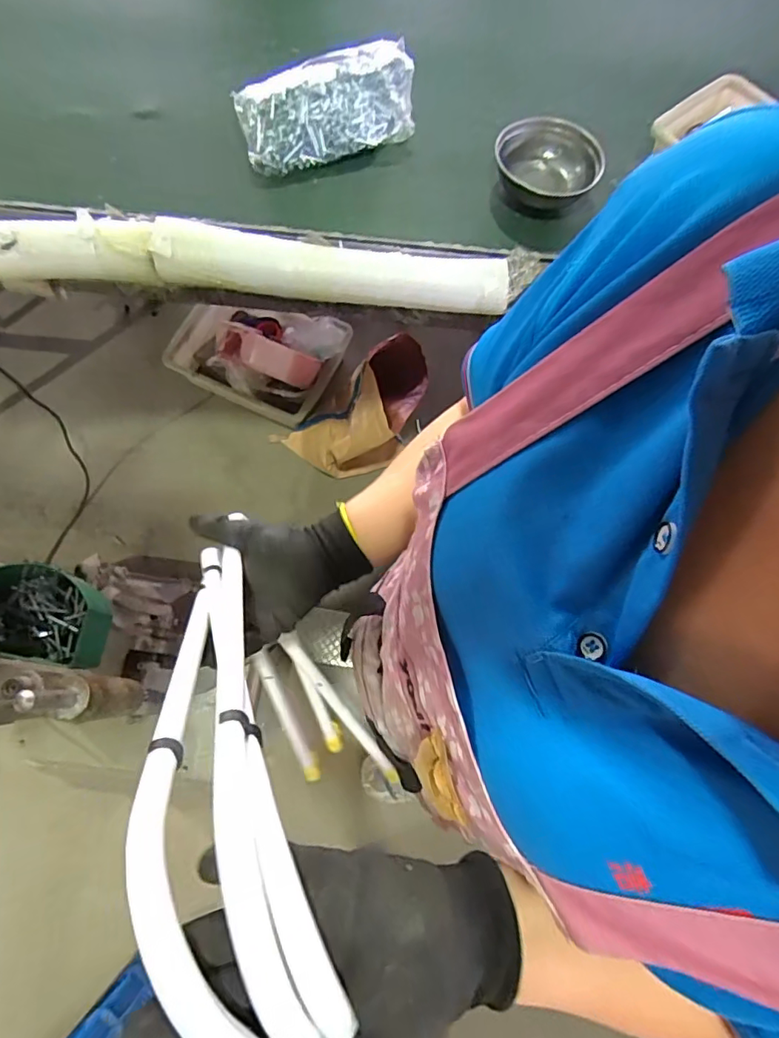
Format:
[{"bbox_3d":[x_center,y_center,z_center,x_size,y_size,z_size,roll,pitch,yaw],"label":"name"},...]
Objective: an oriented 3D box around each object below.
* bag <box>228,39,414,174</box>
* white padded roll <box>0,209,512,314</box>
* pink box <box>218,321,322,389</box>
[{"bbox_3d":[-0.097,-0.642,0.805,0.278,0.082,0.153,-21,71,-10],"label":"bag"},{"bbox_3d":[-0.292,-0.360,0.737,0.919,0.069,0.103,2,69,-2],"label":"white padded roll"},{"bbox_3d":[-0.365,-0.503,1.603,0.299,0.093,0.112,21,107,-15],"label":"pink box"}]

